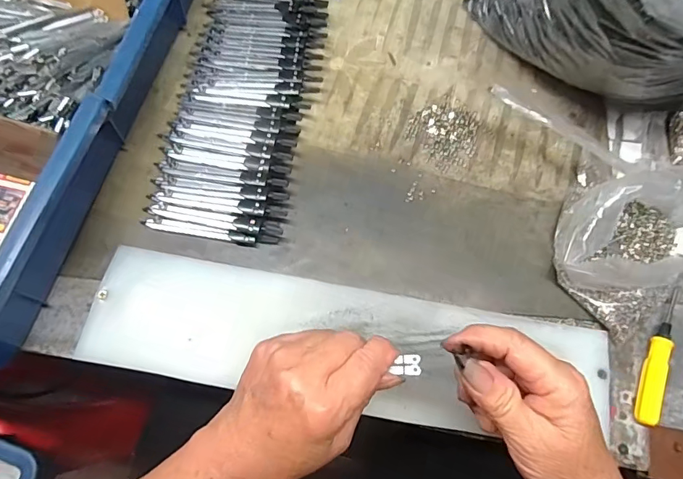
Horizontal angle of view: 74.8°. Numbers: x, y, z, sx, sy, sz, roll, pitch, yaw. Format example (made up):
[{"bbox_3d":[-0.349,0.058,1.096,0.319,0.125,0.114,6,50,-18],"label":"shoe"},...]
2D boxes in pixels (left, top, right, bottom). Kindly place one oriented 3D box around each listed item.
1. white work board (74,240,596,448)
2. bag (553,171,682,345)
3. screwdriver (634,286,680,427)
[{"bbox_3d":[0.008,0.082,0.347,0.398,0.014,0.093,10,70,1],"label":"white work board"},{"bbox_3d":[0.249,-0.004,0.372,0.145,0.056,0.115,-36,75,-14],"label":"bag"},{"bbox_3d":[0.256,0.091,0.356,0.017,0.013,0.115,28,71,7],"label":"screwdriver"}]

